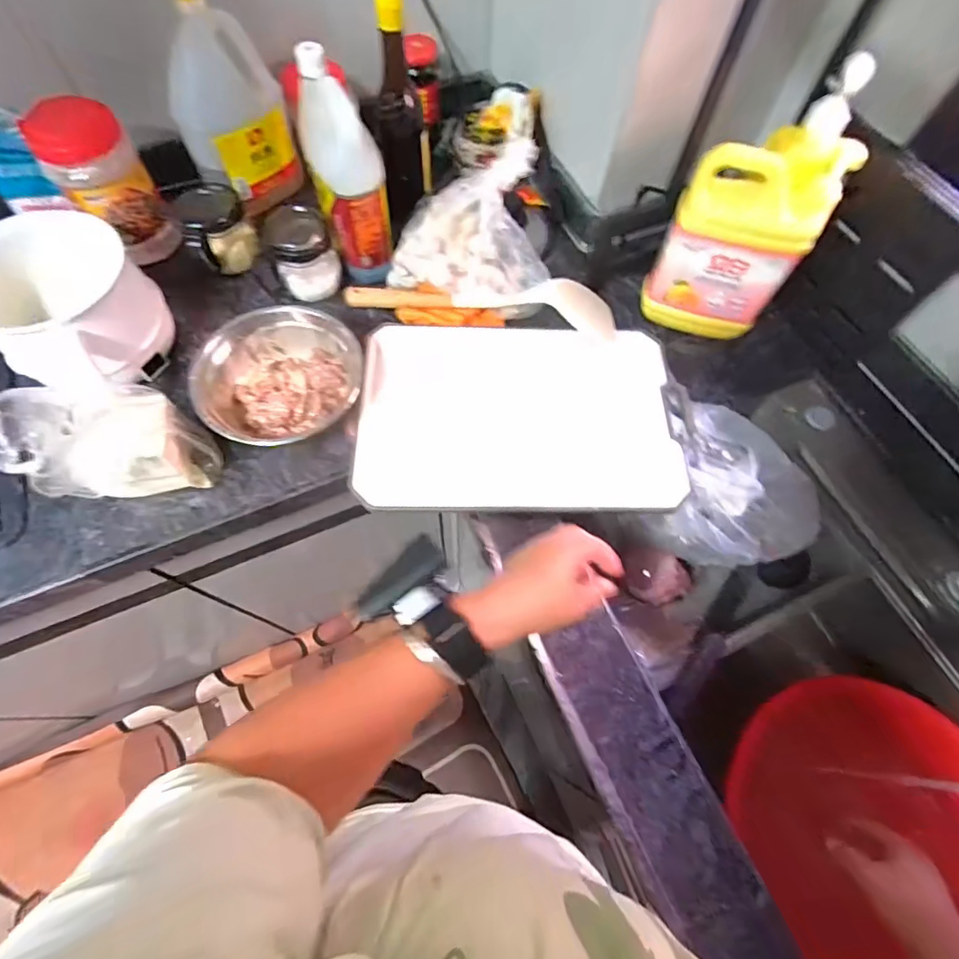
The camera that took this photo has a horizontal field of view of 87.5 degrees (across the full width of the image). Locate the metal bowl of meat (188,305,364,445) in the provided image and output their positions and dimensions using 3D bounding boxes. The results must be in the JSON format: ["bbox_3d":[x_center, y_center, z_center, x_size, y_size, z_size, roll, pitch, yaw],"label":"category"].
[{"bbox_3d":[-0.231,-0.126,0.576,0.177,0.071,0.152,-28,69,-15],"label":"metal bowl of meat"}]

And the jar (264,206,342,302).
[{"bbox_3d":[-0.220,-0.286,0.628,0.074,0.091,0.069,1,65,-2],"label":"jar"}]

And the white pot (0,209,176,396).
[{"bbox_3d":[-0.437,-0.182,0.543,0.157,0.138,0.148,1,65,-2],"label":"white pot"}]

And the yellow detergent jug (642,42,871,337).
[{"bbox_3d":[0.285,-0.270,0.541,0.131,0.263,0.104,32,67,12],"label":"yellow detergent jug"}]

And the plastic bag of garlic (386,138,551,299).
[{"bbox_3d":[-0.013,-0.289,0.598,0.186,0.178,0.085,13,65,3],"label":"plastic bag of garlic"}]

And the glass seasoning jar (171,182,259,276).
[{"bbox_3d":[-0.332,-0.321,0.639,0.079,0.087,0.084,1,65,-2],"label":"glass seasoning jar"}]

